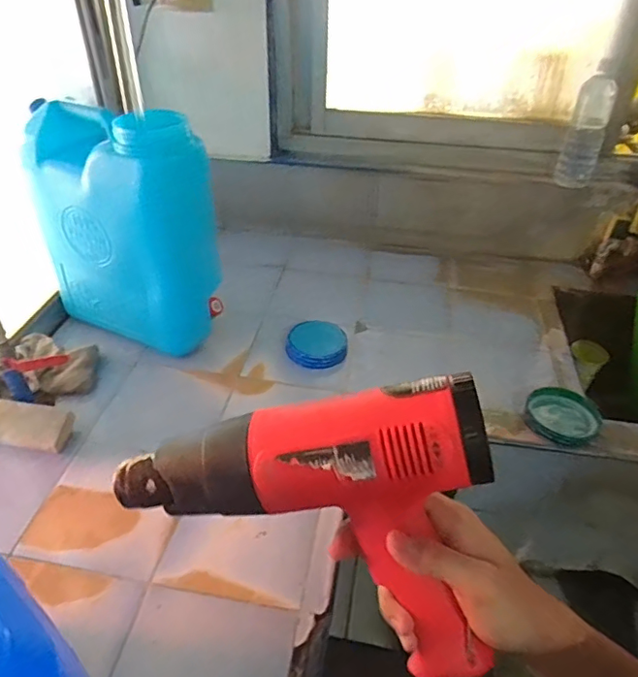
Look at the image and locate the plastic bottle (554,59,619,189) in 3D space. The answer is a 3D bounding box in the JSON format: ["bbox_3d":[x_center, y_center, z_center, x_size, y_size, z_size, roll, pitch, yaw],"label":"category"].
[{"bbox_3d":[0.641,-0.492,1.307,0.088,0.274,0.081,20,42,21],"label":"plastic bottle"}]

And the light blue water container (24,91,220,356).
[{"bbox_3d":[-0.348,-0.191,1.006,0.285,0.418,0.162,20,42,21],"label":"light blue water container"}]

